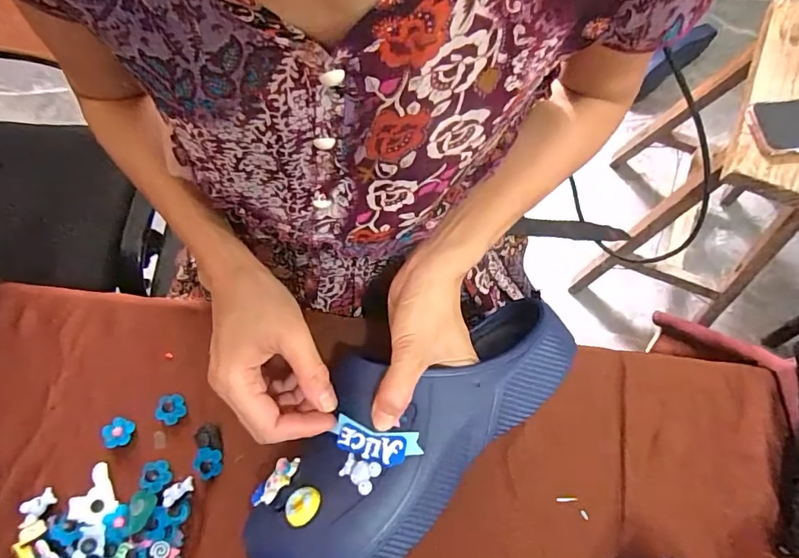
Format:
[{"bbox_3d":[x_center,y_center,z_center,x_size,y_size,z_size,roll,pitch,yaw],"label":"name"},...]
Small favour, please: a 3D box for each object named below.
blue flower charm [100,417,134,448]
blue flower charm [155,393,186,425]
[{"bbox_3d":[-0.243,0.132,0.411,0.023,0.011,0.024,0,70,1],"label":"blue flower charm"},{"bbox_3d":[-0.200,0.113,0.417,0.024,0.006,0.024,0,70,1],"label":"blue flower charm"}]

